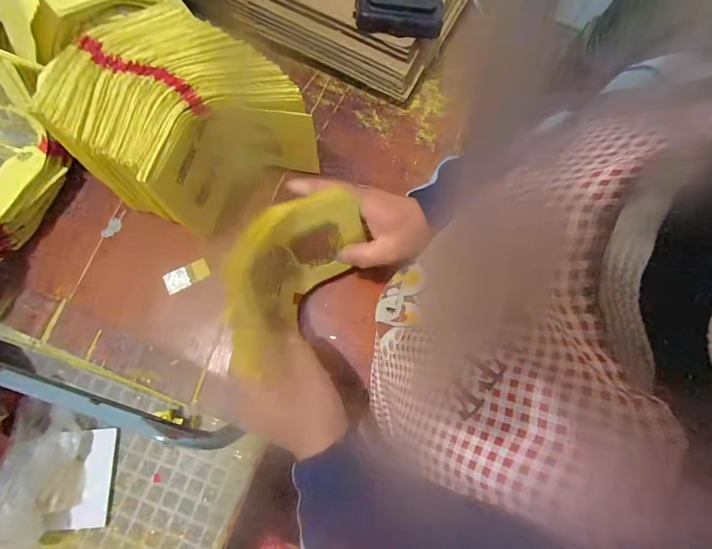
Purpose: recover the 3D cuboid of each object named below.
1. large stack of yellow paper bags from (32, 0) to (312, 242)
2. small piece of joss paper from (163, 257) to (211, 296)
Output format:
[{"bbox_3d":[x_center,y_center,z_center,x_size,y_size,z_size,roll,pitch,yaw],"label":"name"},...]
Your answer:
[{"bbox_3d":[-0.194,-0.160,0.356,0.217,0.108,0.173,30,74,4],"label":"large stack of yellow paper bags"},{"bbox_3d":[-0.198,0.001,0.394,0.051,0.004,0.023,-28,79,-7],"label":"small piece of joss paper"}]

